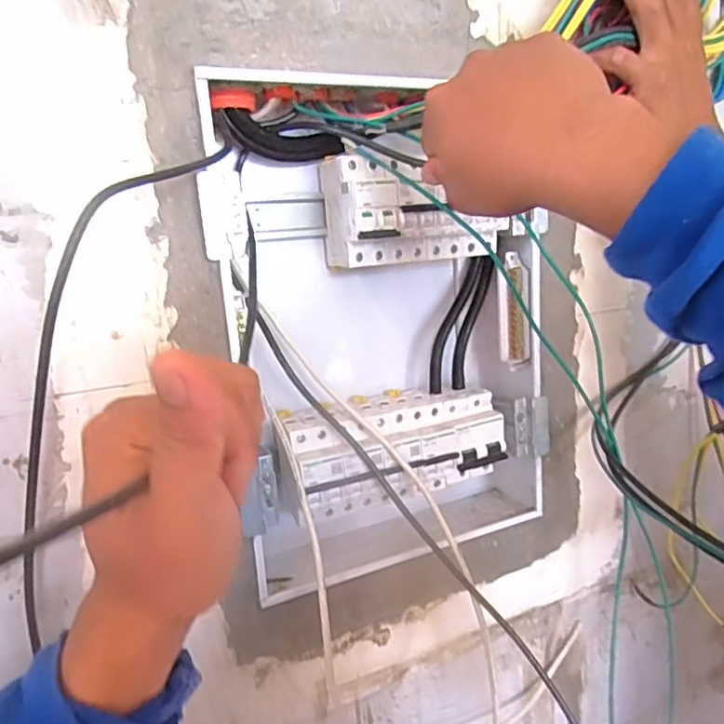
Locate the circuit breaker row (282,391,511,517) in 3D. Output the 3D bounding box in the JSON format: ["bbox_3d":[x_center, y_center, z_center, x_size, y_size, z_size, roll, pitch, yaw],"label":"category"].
[{"bbox_3d":[0.031,0.077,0.513,0.198,0.081,0.070,-9,13,-23],"label":"circuit breaker row"}]

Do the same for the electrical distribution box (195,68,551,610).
[{"bbox_3d":[0.019,-0.024,0.496,0.283,0.392,0.099,-10,13,-26],"label":"electrical distribution box"}]

